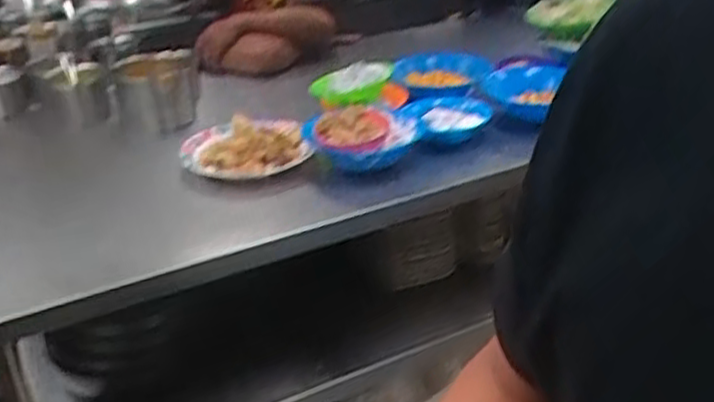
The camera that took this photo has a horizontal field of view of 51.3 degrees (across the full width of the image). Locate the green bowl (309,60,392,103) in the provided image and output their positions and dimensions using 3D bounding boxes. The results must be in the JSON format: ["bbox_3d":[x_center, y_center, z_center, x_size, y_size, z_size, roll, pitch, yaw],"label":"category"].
[{"bbox_3d":[-0.010,-0.243,1.499,0.125,0.035,0.164,7,30,19],"label":"green bowl"}]

